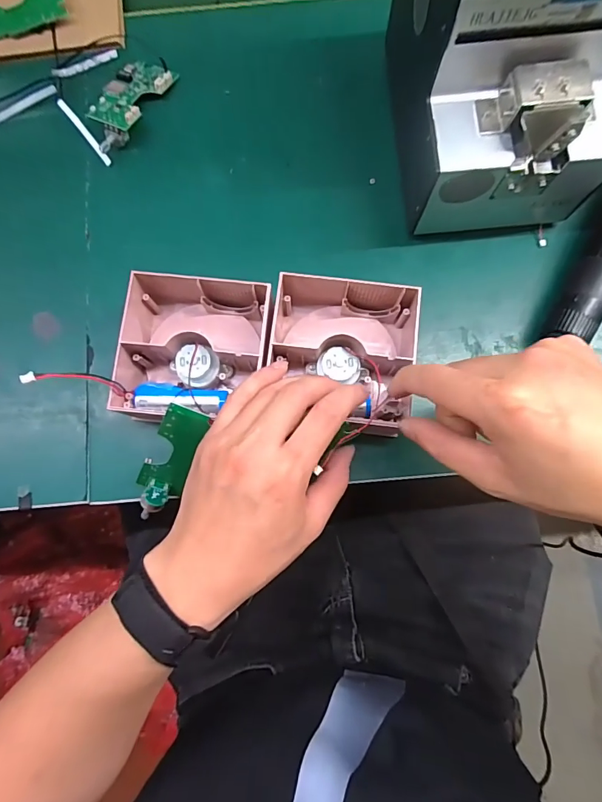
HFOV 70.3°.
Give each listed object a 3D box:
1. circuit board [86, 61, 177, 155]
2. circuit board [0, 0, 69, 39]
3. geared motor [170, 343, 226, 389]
[{"bbox_3d":[-0.144,-0.256,0.361,0.042,0.018,0.091,22,80,5],"label":"circuit board"},{"bbox_3d":[-0.248,-0.343,0.374,0.082,0.018,0.038,-18,100,-8],"label":"circuit board"},{"bbox_3d":[-0.074,-0.024,0.305,0.030,0.021,0.030,0,79,1],"label":"geared motor"}]

